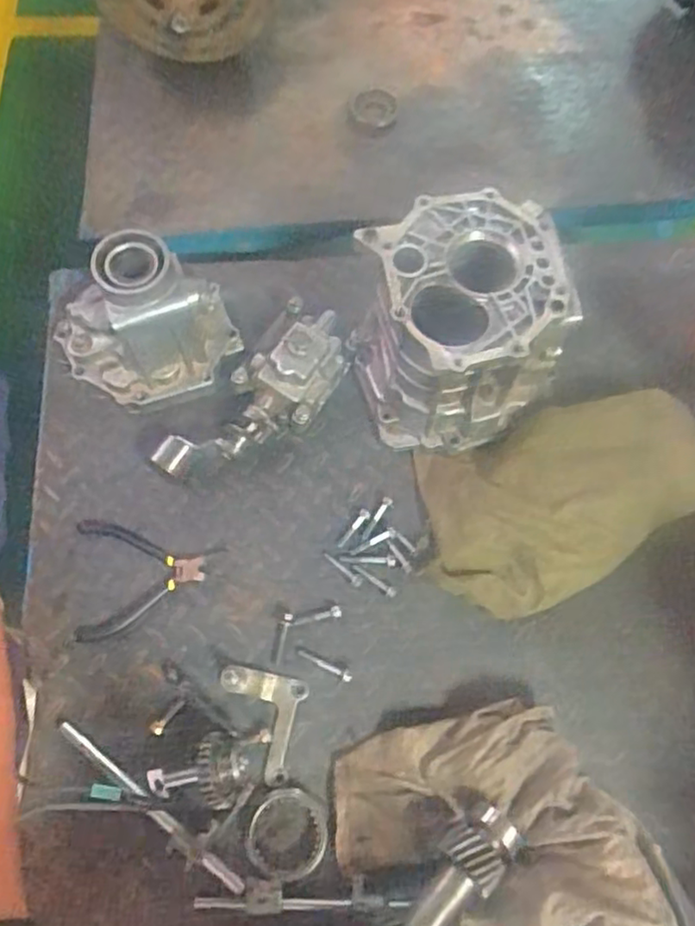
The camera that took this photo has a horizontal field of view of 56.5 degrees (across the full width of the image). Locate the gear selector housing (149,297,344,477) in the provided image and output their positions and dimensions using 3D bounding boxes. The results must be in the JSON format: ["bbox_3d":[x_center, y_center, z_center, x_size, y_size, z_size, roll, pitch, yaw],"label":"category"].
[{"bbox_3d":[-0.090,-0.072,0.712,0.111,0.071,0.249,32,72,11],"label":"gear selector housing"}]

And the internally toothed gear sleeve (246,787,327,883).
[{"bbox_3d":[-0.055,0.337,0.588,0.070,0.009,0.073,0,69,-1],"label":"internally toothed gear sleeve"}]

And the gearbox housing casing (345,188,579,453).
[{"bbox_3d":[0.111,-0.132,0.673,0.193,0.186,0.196,-9,70,-4],"label":"gearbox housing casing"}]

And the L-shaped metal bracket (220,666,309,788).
[{"bbox_3d":[-0.088,0.247,0.610,0.080,0.031,0.097,12,69,4],"label":"L-shaped metal bracket"}]

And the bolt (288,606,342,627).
[{"bbox_3d":[-0.033,0.156,0.658,0.054,0.012,0.011,-9,69,-2],"label":"bolt"}]

